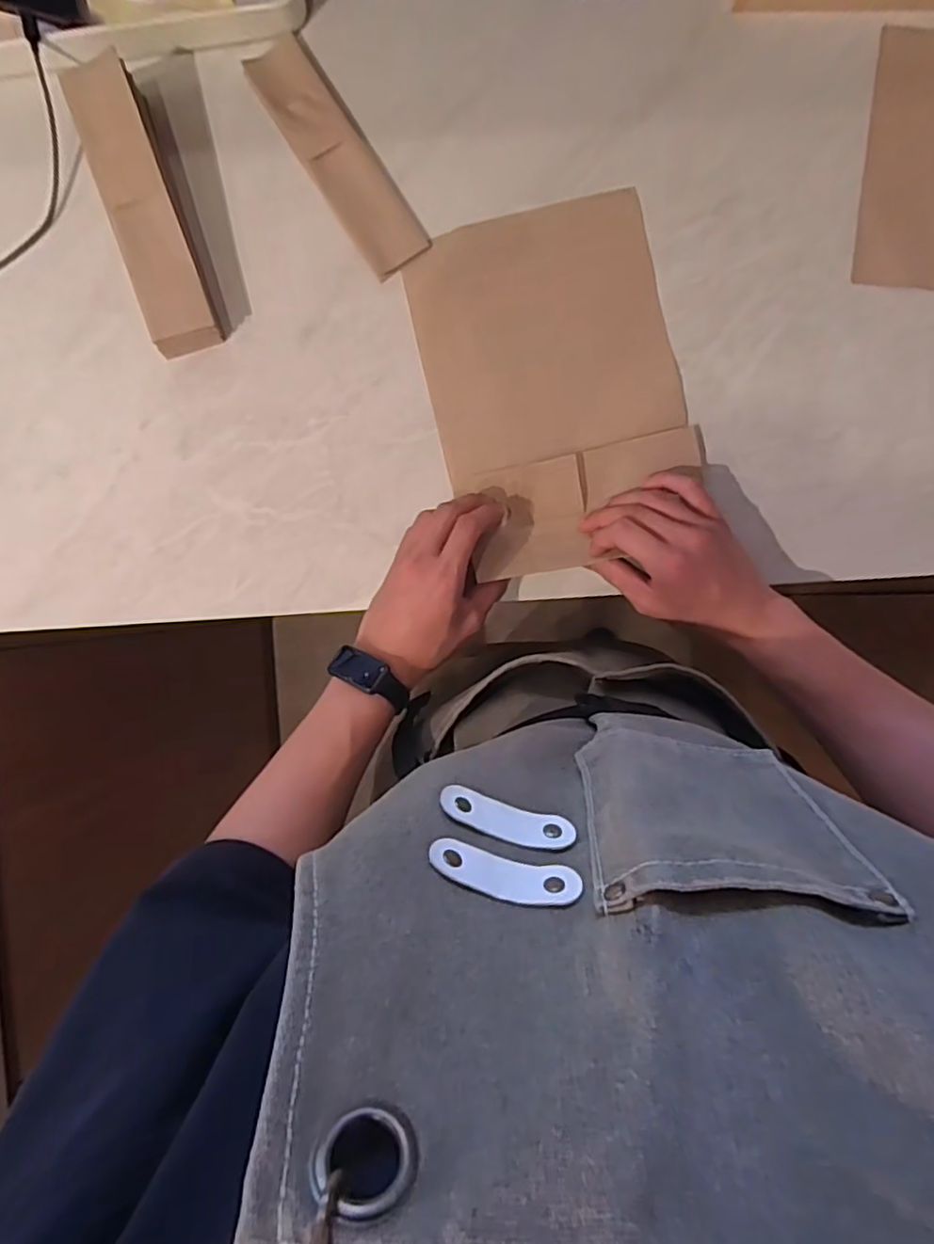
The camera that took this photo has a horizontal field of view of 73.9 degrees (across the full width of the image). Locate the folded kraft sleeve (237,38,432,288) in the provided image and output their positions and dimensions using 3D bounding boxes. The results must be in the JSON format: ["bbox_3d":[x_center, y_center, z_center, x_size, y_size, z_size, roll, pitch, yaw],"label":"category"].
[{"bbox_3d":[-0.104,-0.374,0.501,0.049,0.012,0.196,-34,92,2],"label":"folded kraft sleeve"}]

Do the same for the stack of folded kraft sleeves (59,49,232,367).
[{"bbox_3d":[-0.248,-0.314,0.483,0.049,0.046,0.205,-17,92,1],"label":"stack of folded kraft sleeves"}]

